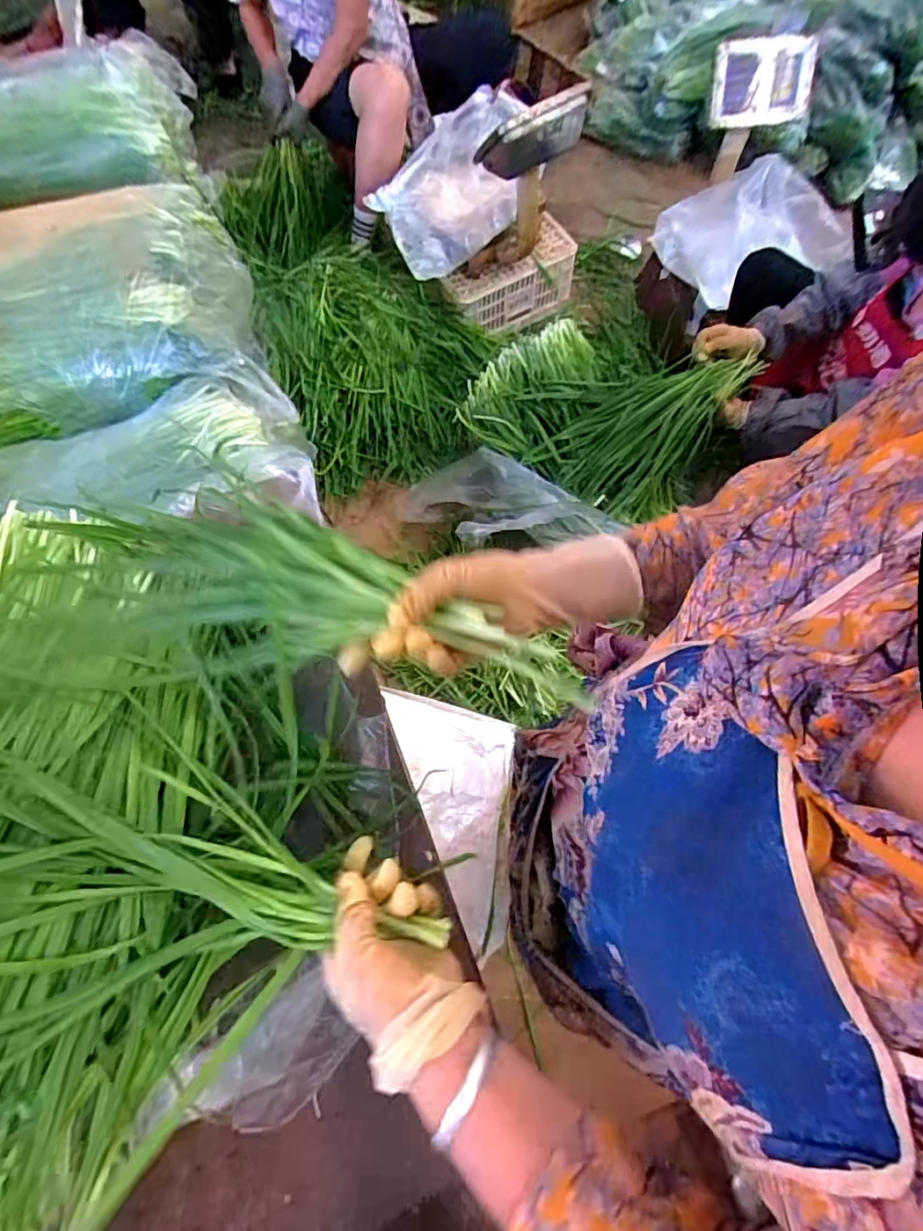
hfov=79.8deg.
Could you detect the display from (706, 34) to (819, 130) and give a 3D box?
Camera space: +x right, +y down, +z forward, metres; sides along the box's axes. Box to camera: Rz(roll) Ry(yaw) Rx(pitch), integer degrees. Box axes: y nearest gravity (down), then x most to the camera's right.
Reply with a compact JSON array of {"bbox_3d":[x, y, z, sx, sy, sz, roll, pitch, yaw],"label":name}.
[{"bbox_3d":[0.719,-1.265,1.314,0.244,0.157,0.066,-15,46,-13],"label":"display"}]

